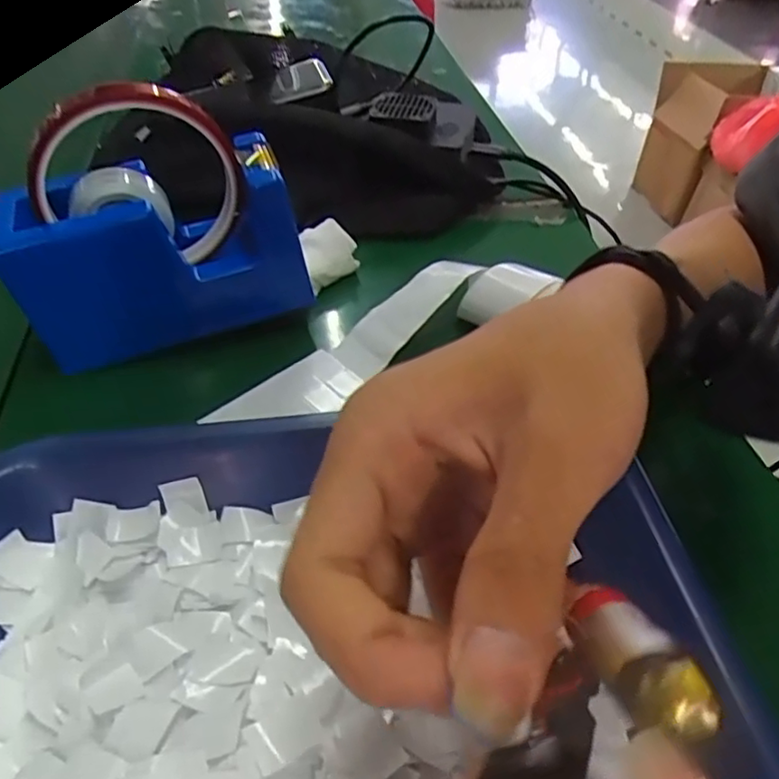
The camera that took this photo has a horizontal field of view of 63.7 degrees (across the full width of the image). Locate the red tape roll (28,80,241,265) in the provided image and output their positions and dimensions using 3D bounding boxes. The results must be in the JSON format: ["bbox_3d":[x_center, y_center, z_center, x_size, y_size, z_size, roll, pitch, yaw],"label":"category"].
[{"bbox_3d":[-0.109,-0.091,0.274,0.085,0.081,0.020,-14,47,-20],"label":"red tape roll"}]

